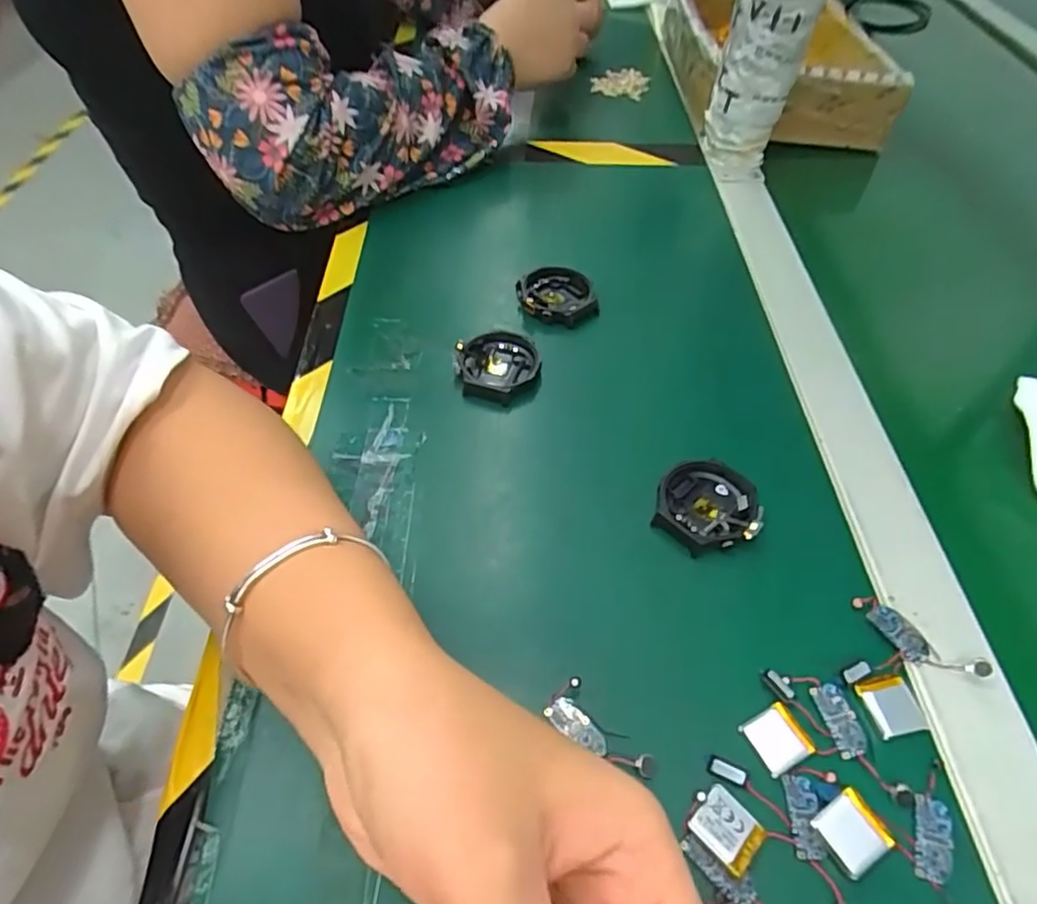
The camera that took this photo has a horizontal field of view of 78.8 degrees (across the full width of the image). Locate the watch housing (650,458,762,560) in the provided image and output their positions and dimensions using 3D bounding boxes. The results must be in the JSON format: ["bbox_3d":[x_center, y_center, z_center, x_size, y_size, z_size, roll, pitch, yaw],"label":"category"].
[{"bbox_3d":[0.094,0.026,0.321,0.053,0.011,0.049,0,51,0],"label":"watch housing"}]

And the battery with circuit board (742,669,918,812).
[{"bbox_3d":[0.122,0.112,0.254,0.061,0.004,0.041,8,52,7],"label":"battery with circuit board"}]

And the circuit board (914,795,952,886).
[{"bbox_3d":[0.153,0.142,0.232,0.013,0.004,0.028,17,53,13],"label":"circuit board"}]

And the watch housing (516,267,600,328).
[{"bbox_3d":[0.025,-0.104,0.424,0.047,0.014,0.047,0,51,0],"label":"watch housing"}]

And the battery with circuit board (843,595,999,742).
[{"bbox_3d":[0.161,0.089,0.271,0.054,0.009,0.051,-28,56,-20],"label":"battery with circuit board"}]

